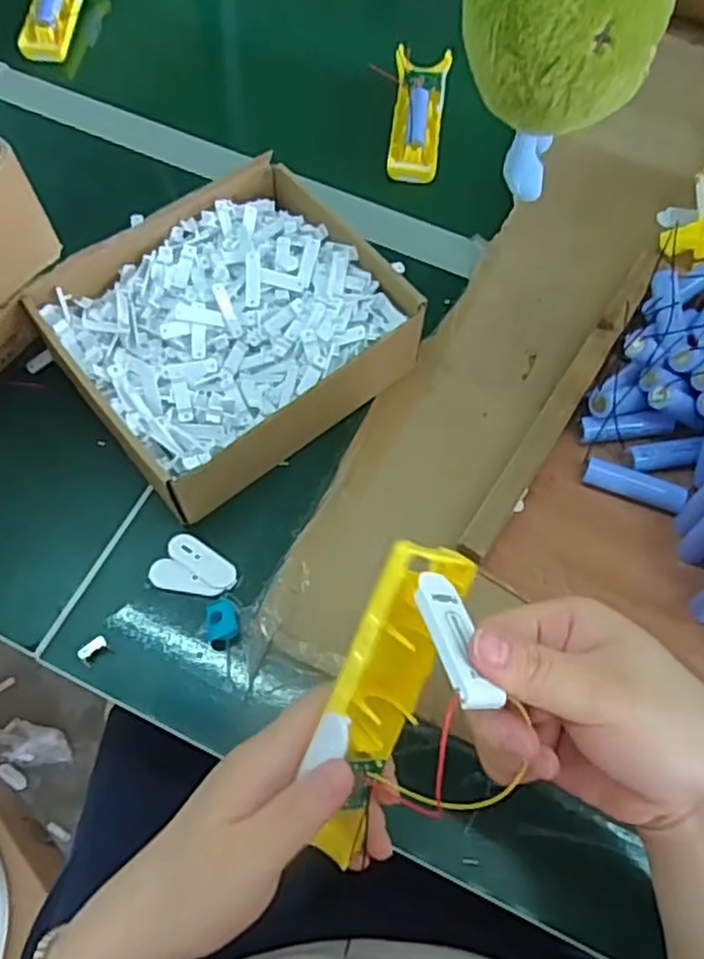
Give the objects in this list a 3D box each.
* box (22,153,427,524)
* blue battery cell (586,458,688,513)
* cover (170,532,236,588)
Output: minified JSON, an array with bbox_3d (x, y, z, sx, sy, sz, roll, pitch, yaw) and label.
[{"bbox_3d":[-0.083,-0.100,0.495,0.214,0.065,0.186,-38,70,-20],"label":"box"},{"bbox_3d":[0.189,0.004,0.479,0.067,0.018,0.017,16,63,6],"label":"blue battery cell"},{"bbox_3d":[-0.095,0.052,0.457,0.049,0.004,0.021,33,66,14],"label":"cover"}]

